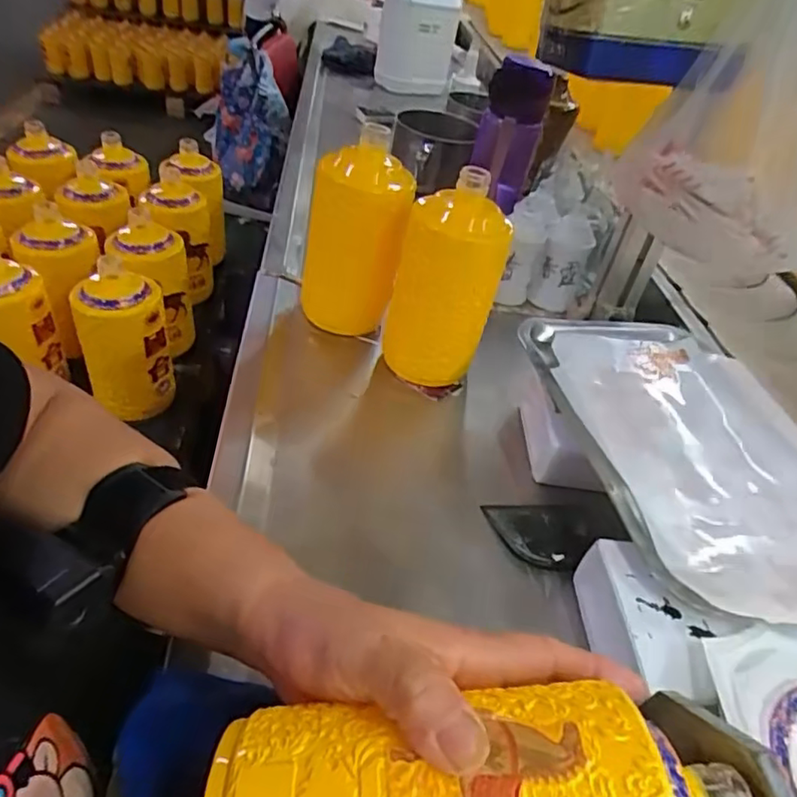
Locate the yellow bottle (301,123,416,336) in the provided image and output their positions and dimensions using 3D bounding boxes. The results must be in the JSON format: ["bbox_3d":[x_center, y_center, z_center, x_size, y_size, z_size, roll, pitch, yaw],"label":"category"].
[{"bbox_3d":[-0.041,-0.130,0.569,0.098,0.207,0.083,1,41,-7],"label":"yellow bottle"}]

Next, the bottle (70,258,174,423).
[{"bbox_3d":[-0.295,-0.061,0.652,0.087,0.162,0.067,-11,45,-23],"label":"bottle"}]

